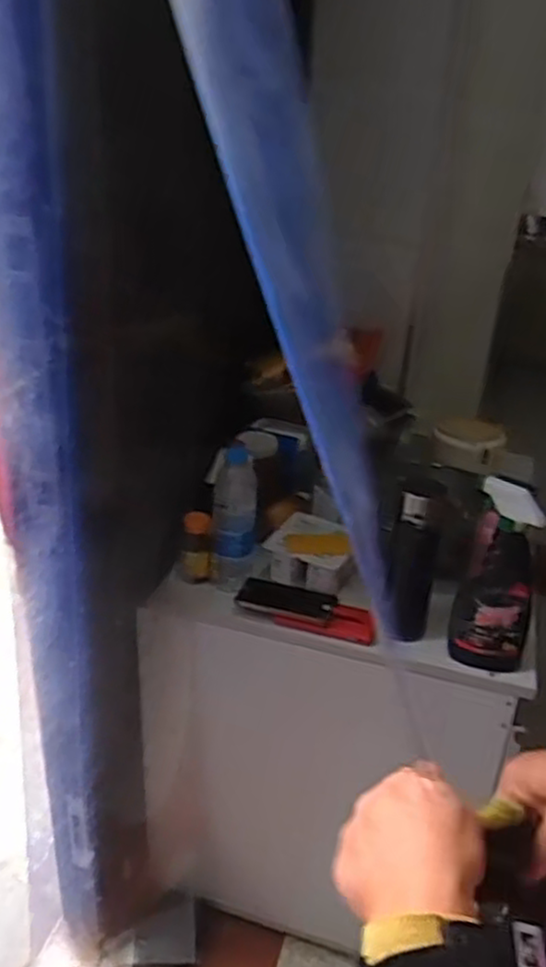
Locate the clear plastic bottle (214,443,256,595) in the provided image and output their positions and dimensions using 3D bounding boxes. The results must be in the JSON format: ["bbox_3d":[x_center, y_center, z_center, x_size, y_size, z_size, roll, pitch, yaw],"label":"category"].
[{"bbox_3d":[-0.056,0.053,1.083,0.064,0.192,0.055,-17,35,-37],"label":"clear plastic bottle"}]

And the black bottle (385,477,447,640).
[{"bbox_3d":[0.188,0.104,0.975,0.059,0.222,0.055,18,30,23],"label":"black bottle"}]

